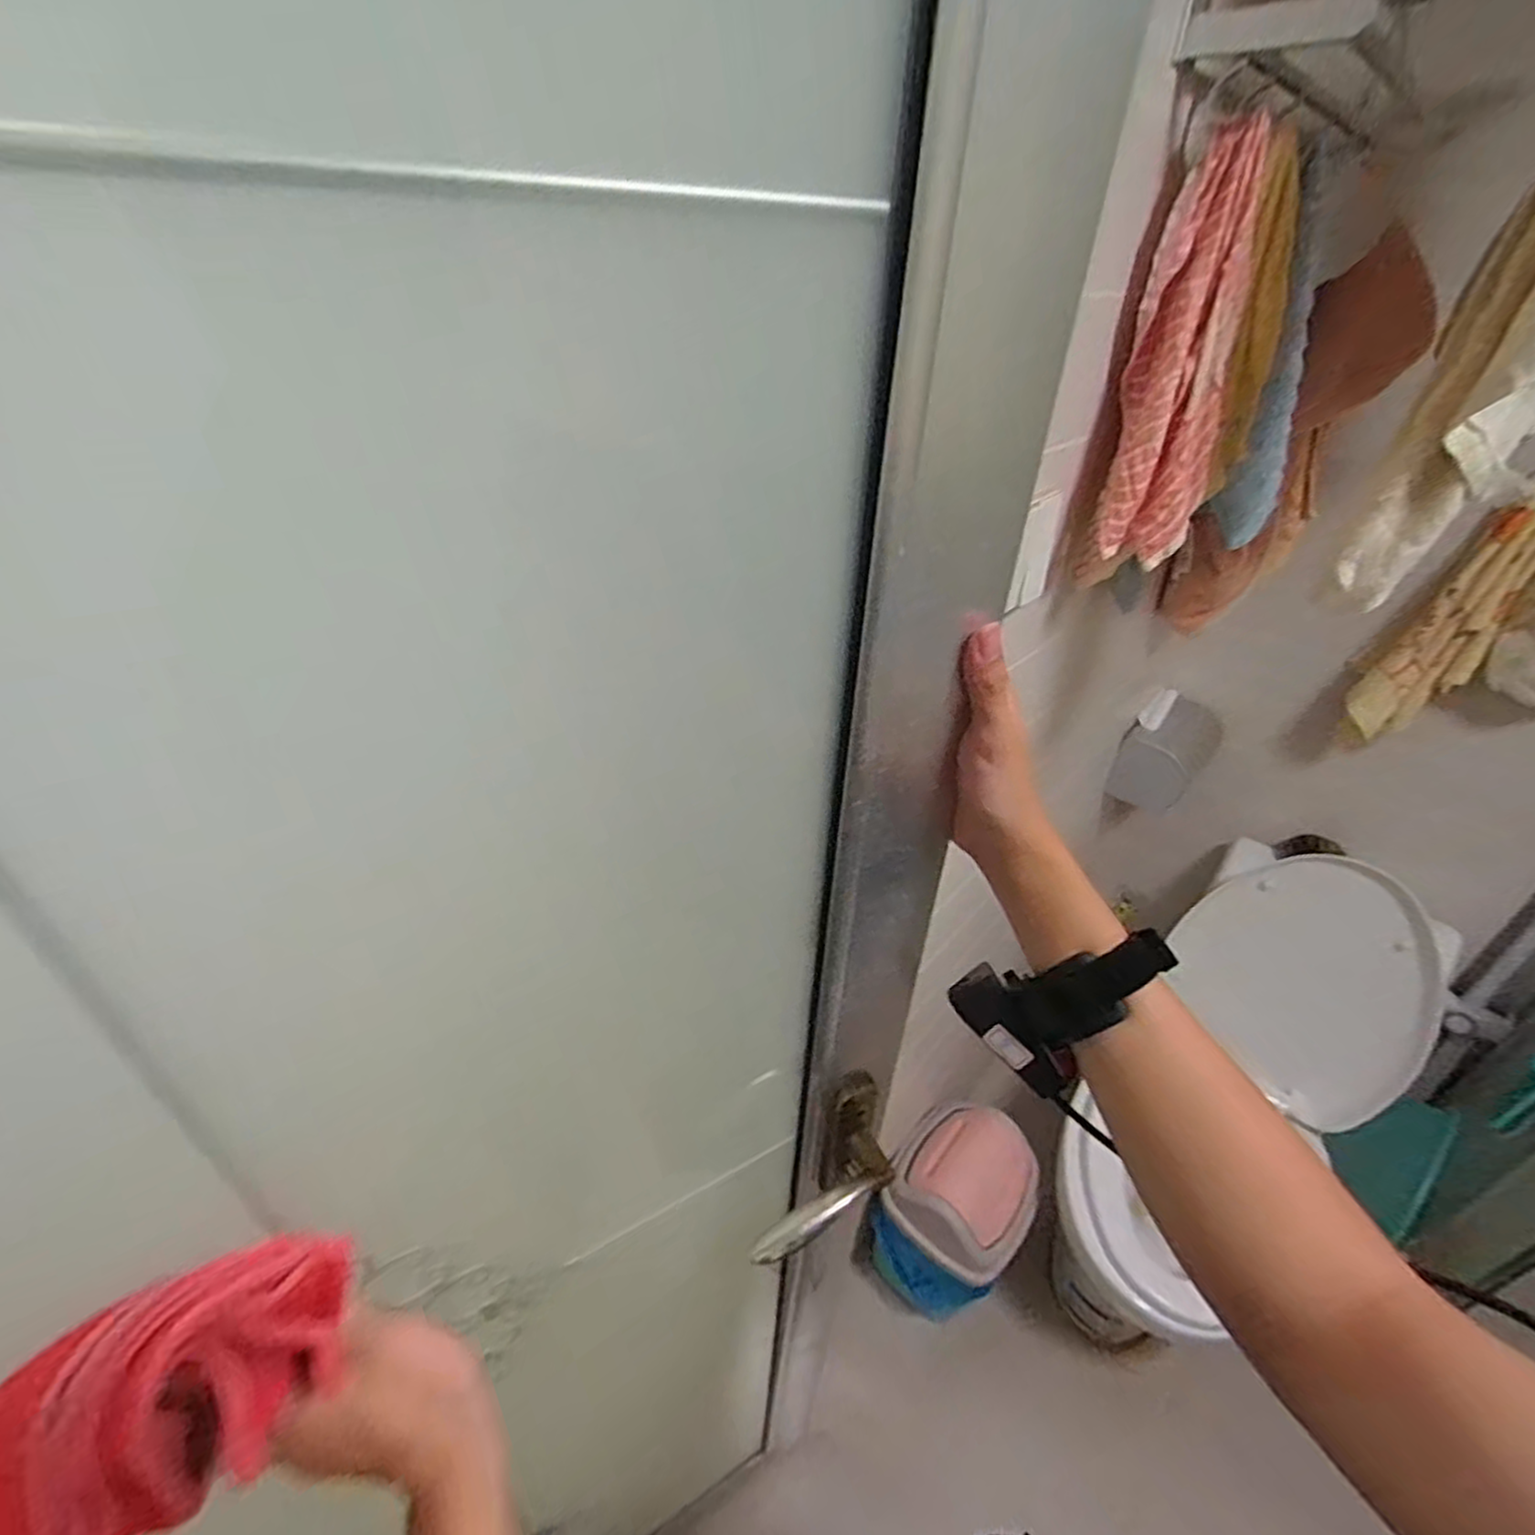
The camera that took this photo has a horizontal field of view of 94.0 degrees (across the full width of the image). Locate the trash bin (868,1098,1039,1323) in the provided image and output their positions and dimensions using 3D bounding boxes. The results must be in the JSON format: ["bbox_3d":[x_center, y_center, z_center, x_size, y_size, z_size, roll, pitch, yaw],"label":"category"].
[{"bbox_3d":[0.309,0.746,1.206,0.221,0.342,0.198,23,41,27],"label":"trash bin"}]

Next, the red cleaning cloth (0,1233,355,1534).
[{"bbox_3d":[-0.252,0.260,0.265,0.184,0.073,0.050,-36,48,-24],"label":"red cleaning cloth"}]

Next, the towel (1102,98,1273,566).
[{"bbox_3d":[0.323,-0.308,0.556,0.083,0.270,0.085,18,39,22],"label":"towel"}]

